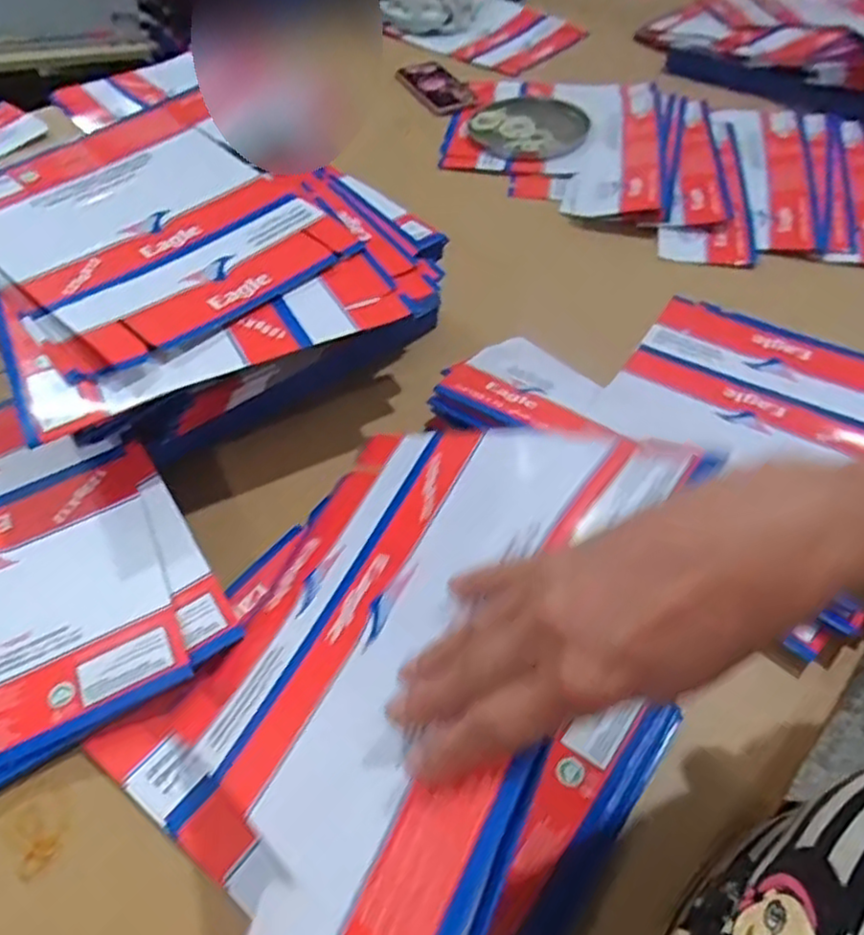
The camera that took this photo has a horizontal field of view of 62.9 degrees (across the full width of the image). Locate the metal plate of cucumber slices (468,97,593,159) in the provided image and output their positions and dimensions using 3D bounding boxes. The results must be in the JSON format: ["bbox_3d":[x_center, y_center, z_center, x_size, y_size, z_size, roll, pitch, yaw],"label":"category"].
[{"bbox_3d":[0.135,-0.494,1.011,0.161,0.014,0.170,1,49,-1],"label":"metal plate of cucumber slices"}]

